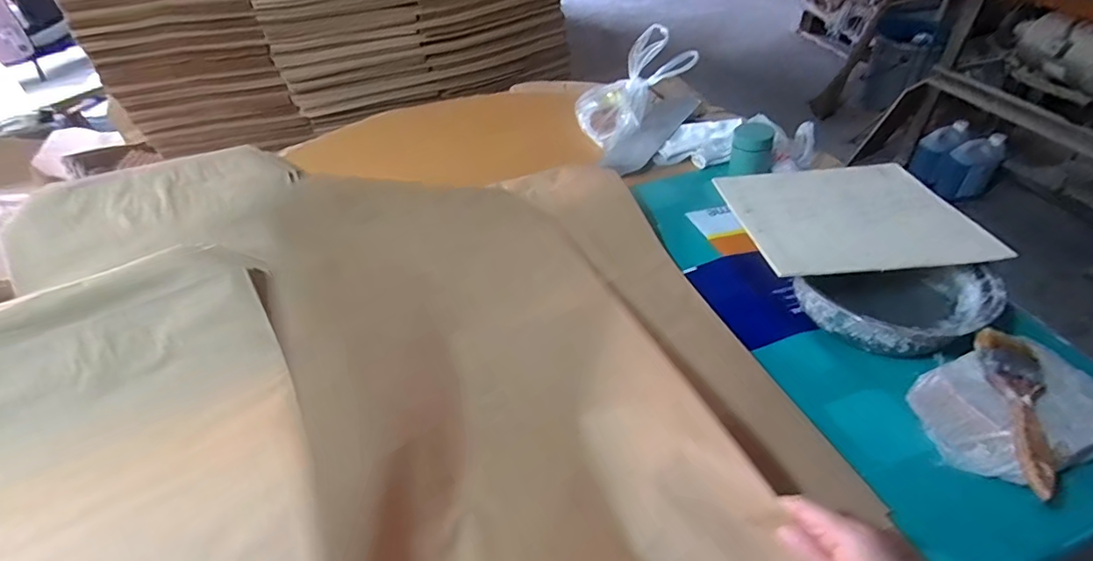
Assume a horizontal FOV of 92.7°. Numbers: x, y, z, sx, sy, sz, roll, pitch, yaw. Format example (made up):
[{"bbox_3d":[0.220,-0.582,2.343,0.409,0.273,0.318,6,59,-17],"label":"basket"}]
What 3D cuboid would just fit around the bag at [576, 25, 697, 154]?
[{"bbox_3d":[0.155,-0.392,1.024,0.202,0.161,0.174,-33,52,-23],"label":"bag"}]

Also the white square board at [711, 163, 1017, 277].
[{"bbox_3d":[0.390,-0.088,0.681,0.272,0.014,0.230,-5,39,-4],"label":"white square board"}]

